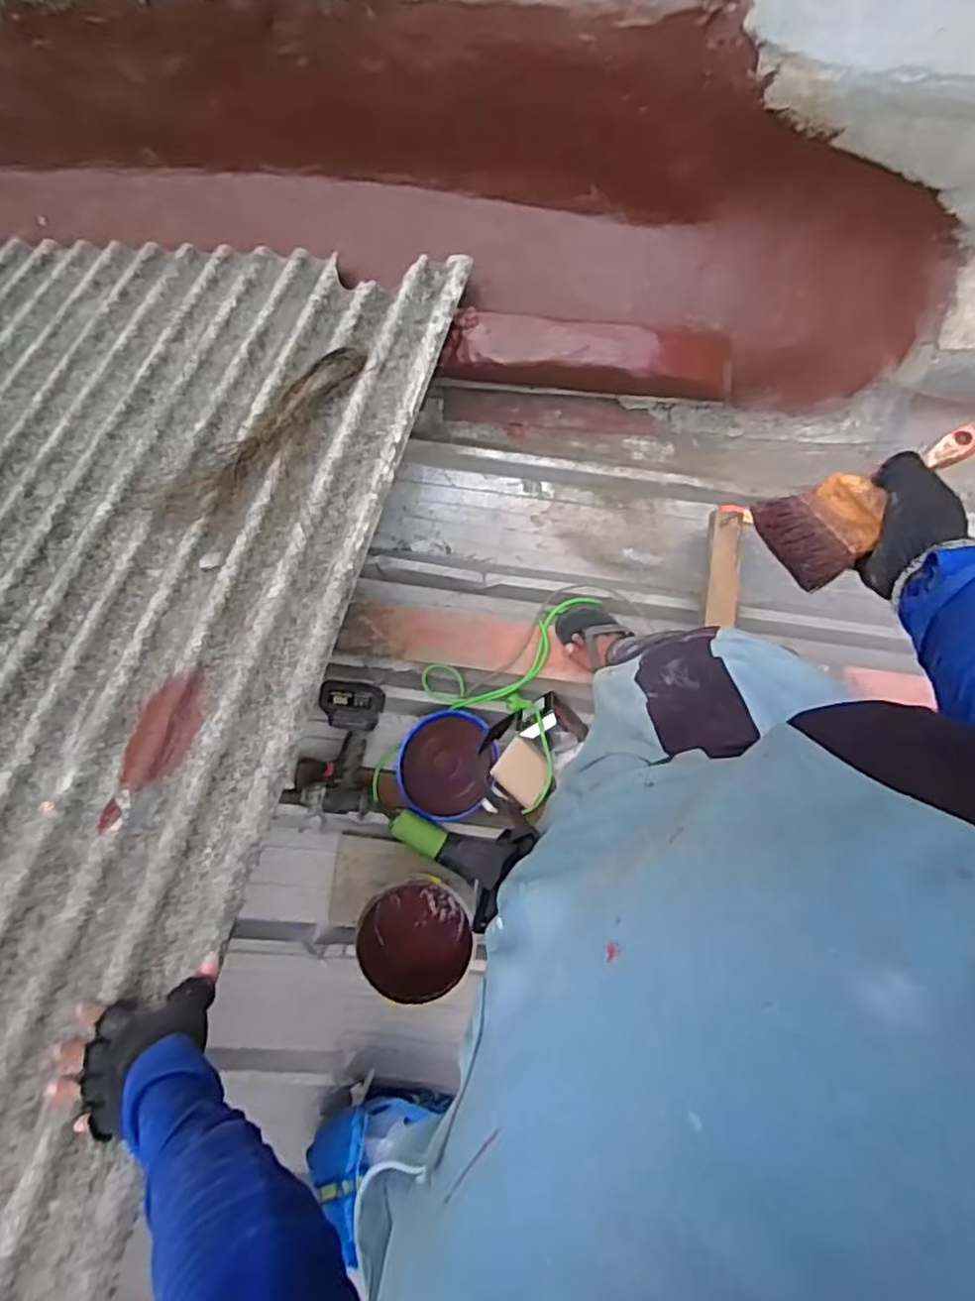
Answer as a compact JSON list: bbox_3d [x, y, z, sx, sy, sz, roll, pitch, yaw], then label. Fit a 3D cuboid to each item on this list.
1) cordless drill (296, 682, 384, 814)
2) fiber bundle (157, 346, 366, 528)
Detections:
[{"bbox_3d":[-0.299,0.187,1.365,0.167,0.095,0.254,6,89,10],"label":"cordless drill"},{"bbox_3d":[-0.318,-0.328,1.025,0.090,0.054,0.410,32,66,9],"label":"fiber bundle"}]

